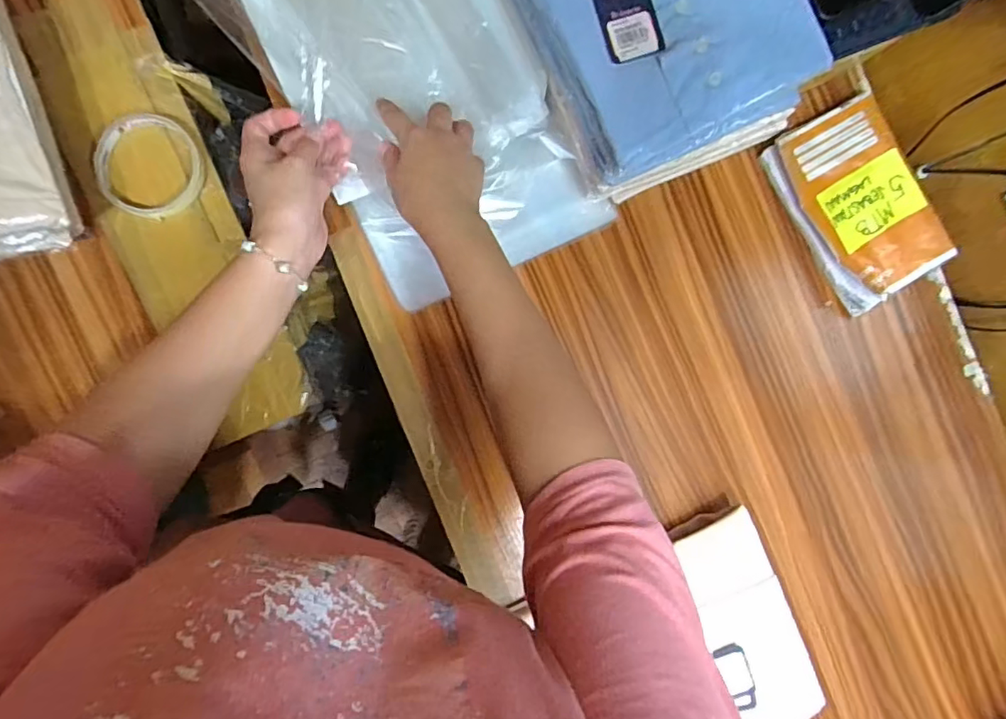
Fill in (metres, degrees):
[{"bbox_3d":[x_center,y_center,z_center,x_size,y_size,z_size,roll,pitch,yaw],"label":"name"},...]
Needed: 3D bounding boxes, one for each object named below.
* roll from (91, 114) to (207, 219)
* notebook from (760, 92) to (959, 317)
[{"bbox_3d":[-0.303,-0.166,0.468,0.086,0.009,0.085,0,88,-10],"label":"roll"},{"bbox_3d":[0.378,-0.166,0.577,0.138,0.025,0.200,-30,93,-9],"label":"notebook"}]

